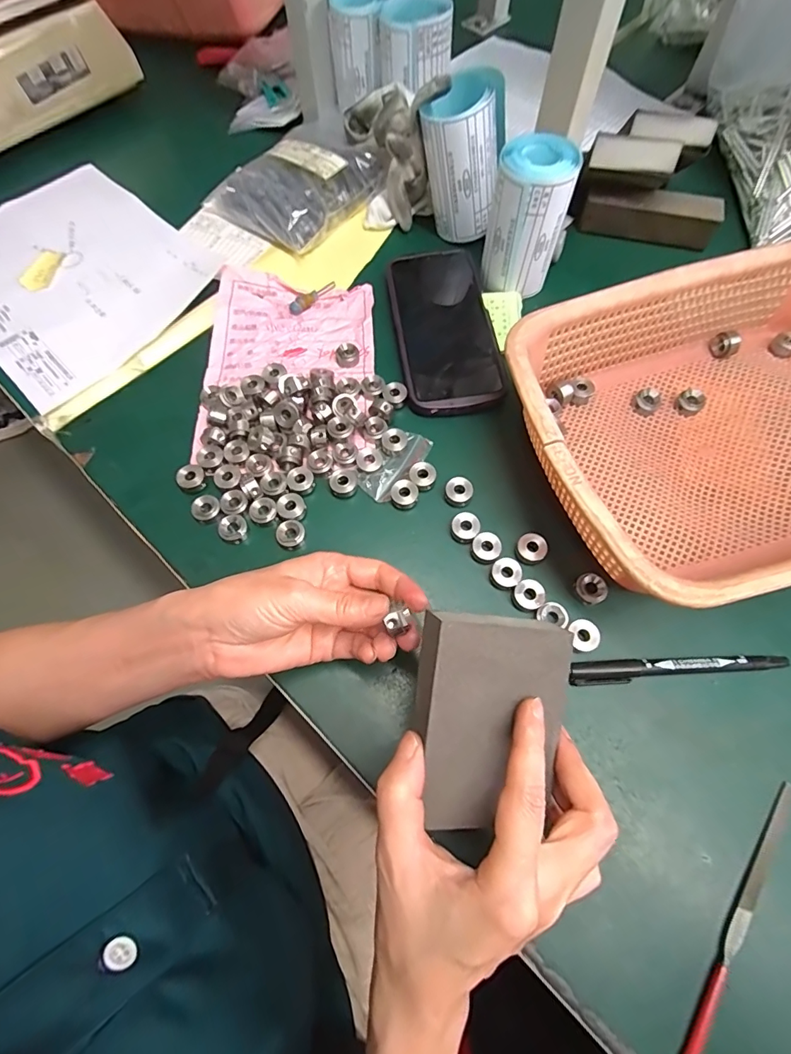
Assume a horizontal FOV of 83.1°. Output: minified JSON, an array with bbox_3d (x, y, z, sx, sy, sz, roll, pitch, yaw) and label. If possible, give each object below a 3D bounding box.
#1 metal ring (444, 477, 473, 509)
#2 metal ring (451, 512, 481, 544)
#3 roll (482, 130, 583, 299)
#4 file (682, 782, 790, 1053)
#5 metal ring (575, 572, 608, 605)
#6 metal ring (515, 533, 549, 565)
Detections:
[{"bbox_3d":[0.046,-0.025,0.323,0.019,0.012,0.018,-1,67,2],"label":"metal ring"},{"bbox_3d":[0.049,0.001,0.312,0.019,0.013,0.019,-1,67,2],"label":"metal ring"},{"bbox_3d":[0.108,-0.250,0.365,0.056,0.096,0.057,-1,67,2],"label":"roll"},{"bbox_3d":[0.177,0.204,0.227,0.010,0.006,0.155,36,73,16],"label":"file"},{"bbox_3d":[0.129,0.040,0.294,0.017,0.010,0.019,-17,67,-5],"label":"metal ring"},{"bbox_3d":[0.093,0.014,0.301,0.020,0.009,0.017,28,71,13],"label":"metal ring"}]

